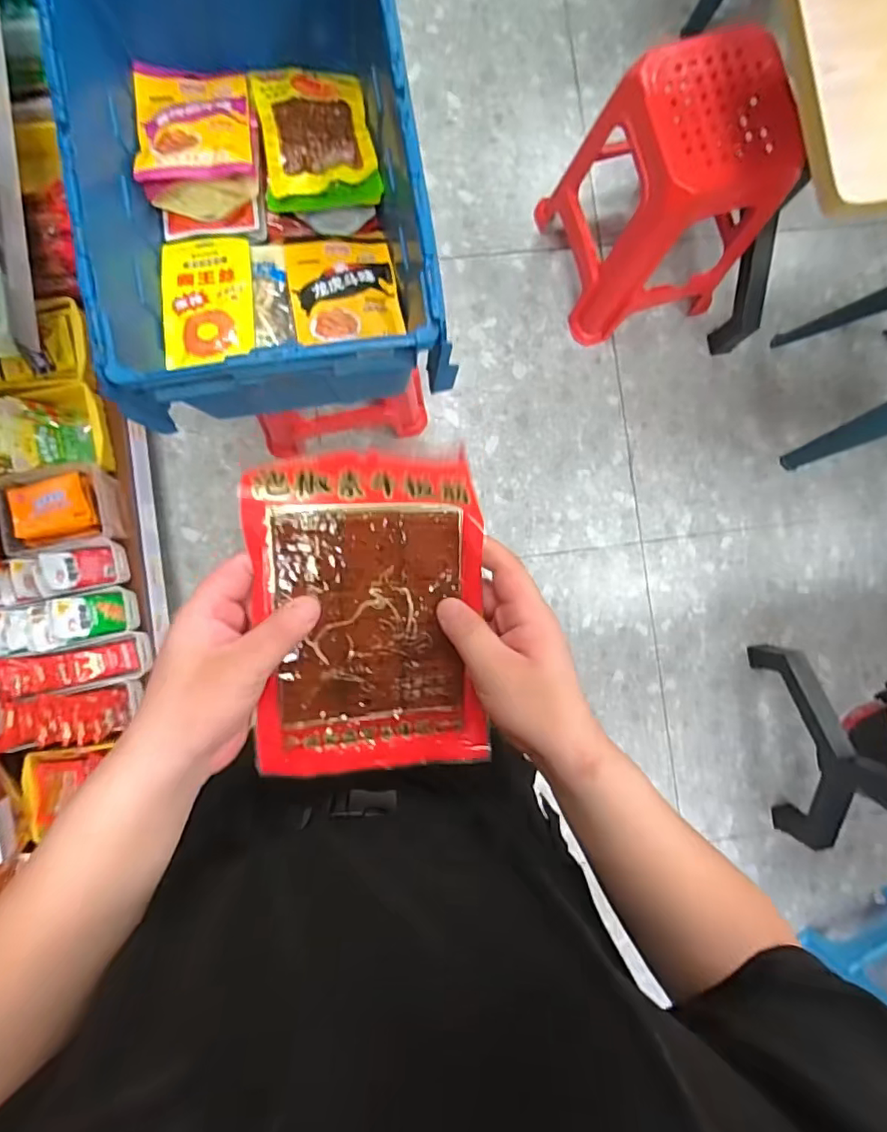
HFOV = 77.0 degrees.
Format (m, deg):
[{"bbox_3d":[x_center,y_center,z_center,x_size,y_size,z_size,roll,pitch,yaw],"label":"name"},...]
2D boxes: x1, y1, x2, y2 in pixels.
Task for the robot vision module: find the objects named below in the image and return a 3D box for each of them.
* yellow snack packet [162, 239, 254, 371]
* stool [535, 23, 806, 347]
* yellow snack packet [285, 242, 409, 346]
[{"bbox_3d":[-0.348,-0.386,0.825,0.132,0.029,0.227,-7,71,-4],"label":"yellow snack packet"},{"bbox_3d":[0.481,-0.807,1.251,0.358,0.456,0.371,-17,90,-5],"label":"stool"},{"bbox_3d":[-0.151,-0.421,0.850,0.158,0.018,0.196,-8,68,-10],"label":"yellow snack packet"}]

